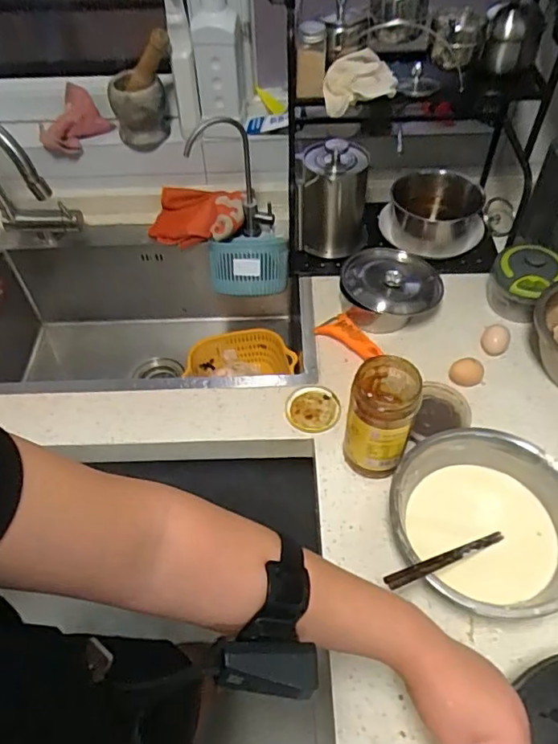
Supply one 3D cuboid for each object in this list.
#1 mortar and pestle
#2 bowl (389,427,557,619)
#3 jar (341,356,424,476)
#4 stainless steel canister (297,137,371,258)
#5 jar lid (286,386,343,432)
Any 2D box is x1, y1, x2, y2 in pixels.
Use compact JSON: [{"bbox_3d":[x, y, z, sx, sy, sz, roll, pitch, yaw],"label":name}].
[{"bbox_3d":[-0.258,-0.522,1.023,0.113,0.200,0.089,-17,52,-12],"label":"mortar and pestle"},{"bbox_3d":[0.254,0.189,0.683,0.221,0.080,0.225,-1,50,1],"label":"bowl"},{"bbox_3d":[0.134,0.062,0.734,0.080,0.169,0.092,9,51,10],"label":"jar"},{"bbox_3d":[0.104,-0.331,1.059,0.132,0.204,0.149,5,51,7],"label":"stainless steel canister"},{"bbox_3d":[0.053,0.058,0.848,0.082,0.011,0.080,-1,50,1],"label":"jar lid"}]

